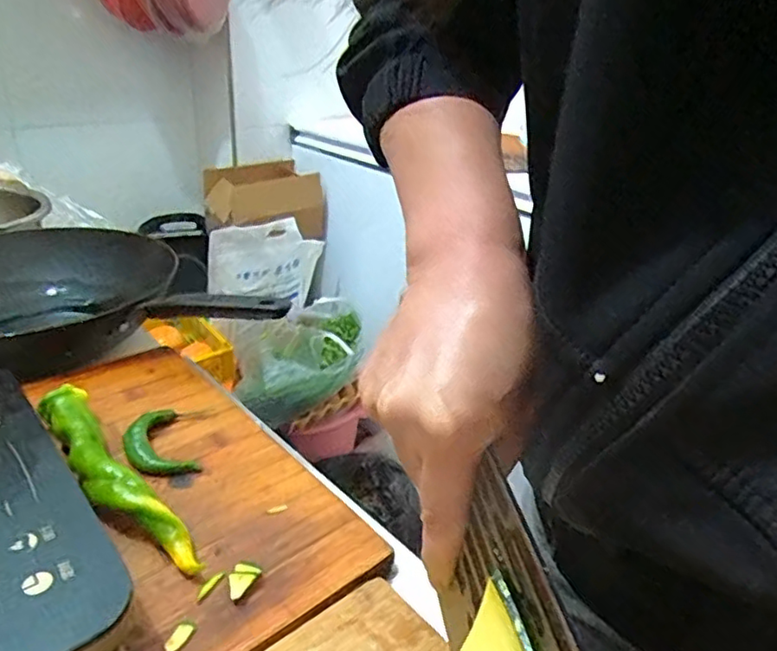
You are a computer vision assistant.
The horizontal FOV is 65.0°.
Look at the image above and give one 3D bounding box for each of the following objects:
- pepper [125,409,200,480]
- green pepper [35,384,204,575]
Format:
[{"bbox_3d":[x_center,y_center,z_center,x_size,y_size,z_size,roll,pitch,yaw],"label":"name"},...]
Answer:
[{"bbox_3d":[-0.189,0.095,0.495,0.046,0.016,0.080,-13,31,-29],"label":"pepper"},{"bbox_3d":[-0.204,0.108,0.445,0.038,0.042,0.215,-19,35,-38],"label":"green pepper"}]

